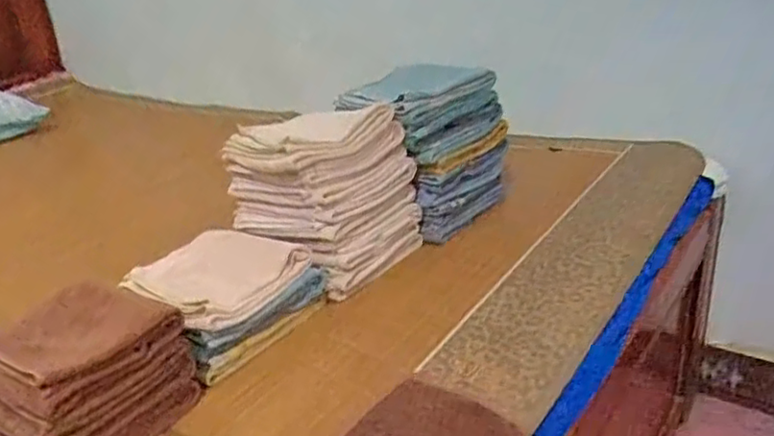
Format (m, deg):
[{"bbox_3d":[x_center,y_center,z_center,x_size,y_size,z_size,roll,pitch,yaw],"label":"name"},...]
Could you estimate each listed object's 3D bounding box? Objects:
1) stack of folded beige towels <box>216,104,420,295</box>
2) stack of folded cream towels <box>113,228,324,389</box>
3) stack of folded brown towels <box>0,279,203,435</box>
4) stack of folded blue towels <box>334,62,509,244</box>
[{"bbox_3d":[-0.082,-0.032,0.850,0.193,0.183,0.173,16,32,38],"label":"stack of folded beige towels"},{"bbox_3d":[-0.189,0.086,0.747,0.167,0.073,0.176,13,31,35],"label":"stack of folded cream towels"},{"bbox_3d":[-0.279,0.148,0.605,0.147,0.107,0.159,8,28,28],"label":"stack of folded brown towels"},{"bbox_3d":[0.056,-0.108,0.958,0.181,0.198,0.199,-23,30,-32],"label":"stack of folded blue towels"}]

